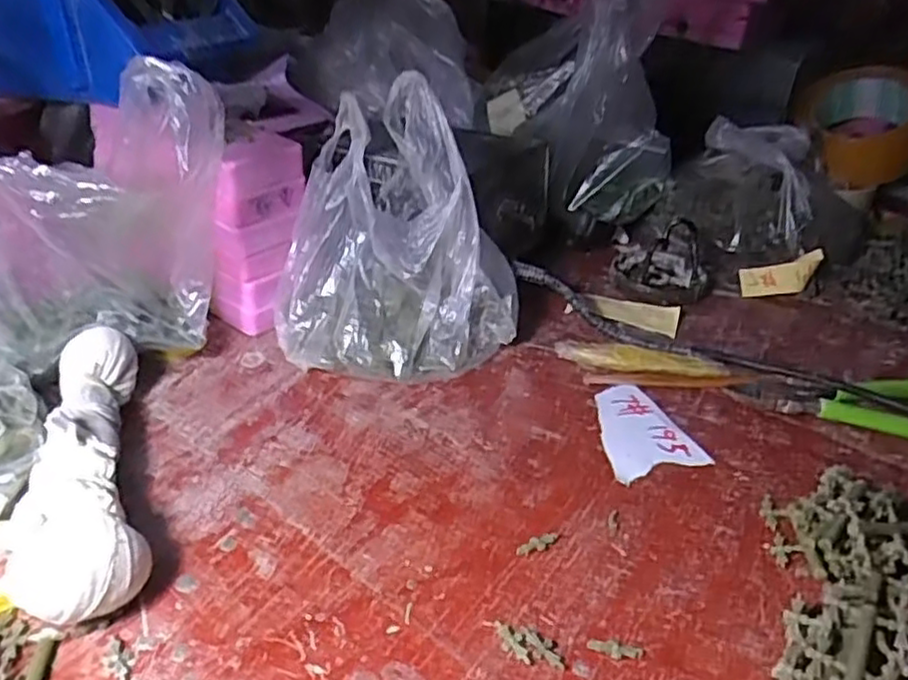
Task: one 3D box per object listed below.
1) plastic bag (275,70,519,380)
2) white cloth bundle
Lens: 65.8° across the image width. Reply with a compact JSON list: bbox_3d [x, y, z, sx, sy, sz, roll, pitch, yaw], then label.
[{"bbox_3d":[-0.028,-0.058,0.400,0.138,0.140,0.086,-4,35,-13],"label":"plastic bag"},{"bbox_3d":[-0.160,0.053,0.306,0.045,0.040,0.166,-10,36,-21],"label":"white cloth bundle"}]

